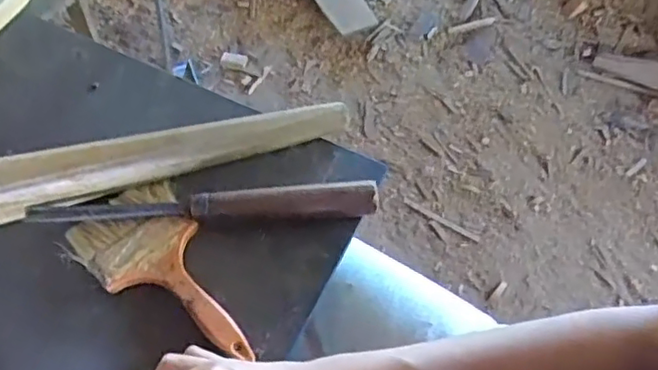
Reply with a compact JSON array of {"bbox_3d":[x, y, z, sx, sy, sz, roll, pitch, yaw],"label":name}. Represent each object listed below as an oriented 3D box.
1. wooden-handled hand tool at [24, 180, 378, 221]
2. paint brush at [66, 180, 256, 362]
[{"bbox_3d":[-0.106,0.015,0.524,0.291,0.026,0.028,-2,59,-3],"label":"wooden-handled hand tool"},{"bbox_3d":[-0.136,0.074,0.501,0.089,0.010,0.177,-33,65,-20],"label":"paint brush"}]

